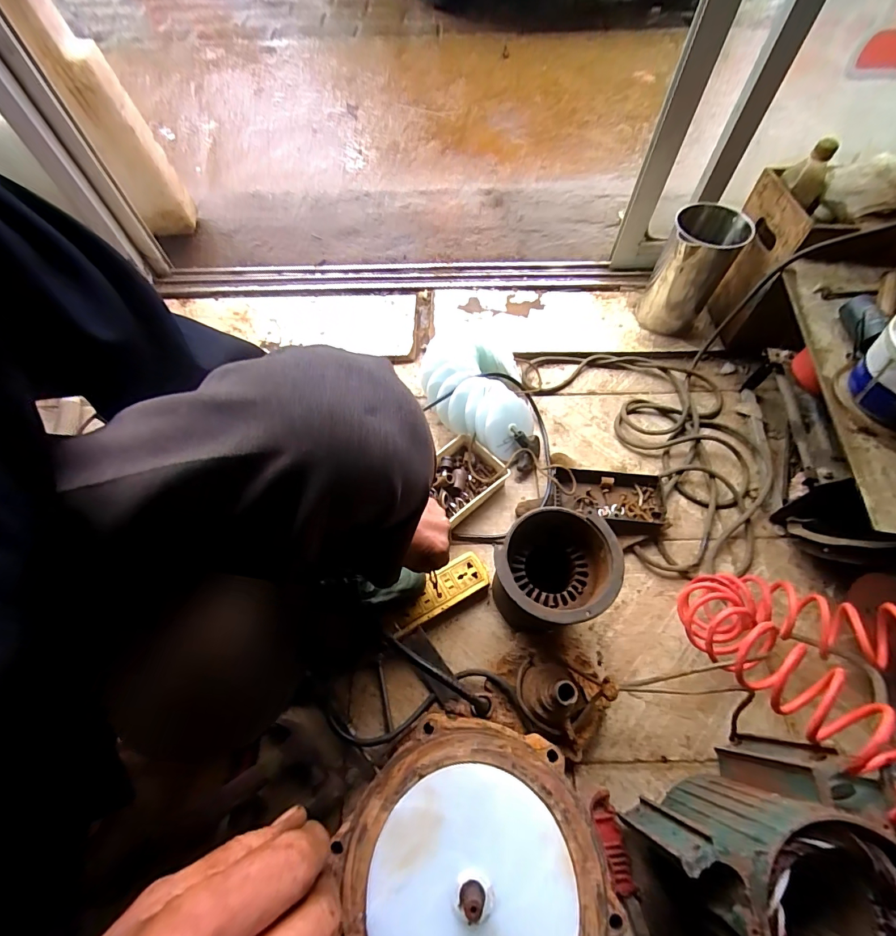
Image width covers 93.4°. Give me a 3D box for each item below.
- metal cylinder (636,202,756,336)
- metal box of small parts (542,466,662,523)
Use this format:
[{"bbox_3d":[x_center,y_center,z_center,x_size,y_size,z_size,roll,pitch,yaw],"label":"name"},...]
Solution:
[{"bbox_3d":[0.473,-0.385,0.834,0.124,0.197,0.133,29,67,15],"label":"metal cylinder"},{"bbox_3d":[0.266,0.049,0.714,0.183,0.036,0.094,6,63,4],"label":"metal box of small parts"}]

